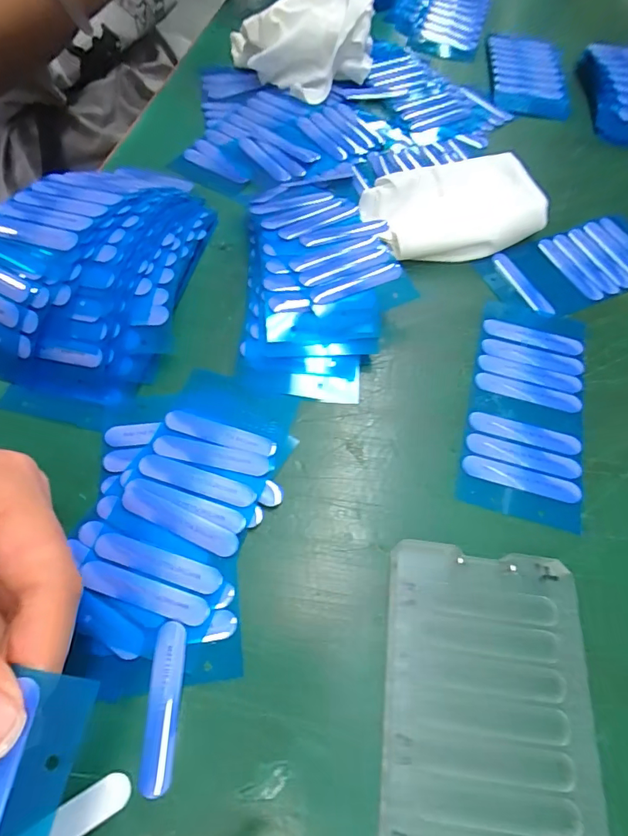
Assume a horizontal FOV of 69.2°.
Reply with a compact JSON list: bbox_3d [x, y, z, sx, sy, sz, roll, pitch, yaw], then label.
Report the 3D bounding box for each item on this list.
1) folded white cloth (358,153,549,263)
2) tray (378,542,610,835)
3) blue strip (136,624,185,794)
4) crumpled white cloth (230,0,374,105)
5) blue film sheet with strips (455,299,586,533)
[{"bbox_3d":[0.085,-0.130,0.276,0.105,0.020,0.071,-14,64,-11],"label":"folded white cloth"},{"bbox_3d":[0.058,0.108,0.154,0.070,0.012,0.120,7,62,0],"label":"tray"},{"bbox_3d":[-0.052,0.099,0.157,0.011,0.006,0.050,2,62,-2],"label":"blue strip"},{"bbox_3d":[-0.011,-0.288,0.347,0.110,0.045,0.079,-1,62,-4],"label":"crumpled white cloth"},{"bbox_3d":[0.105,-0.008,0.225,0.053,0.004,0.118,16,62,5],"label":"blue film sheet with strips"}]

